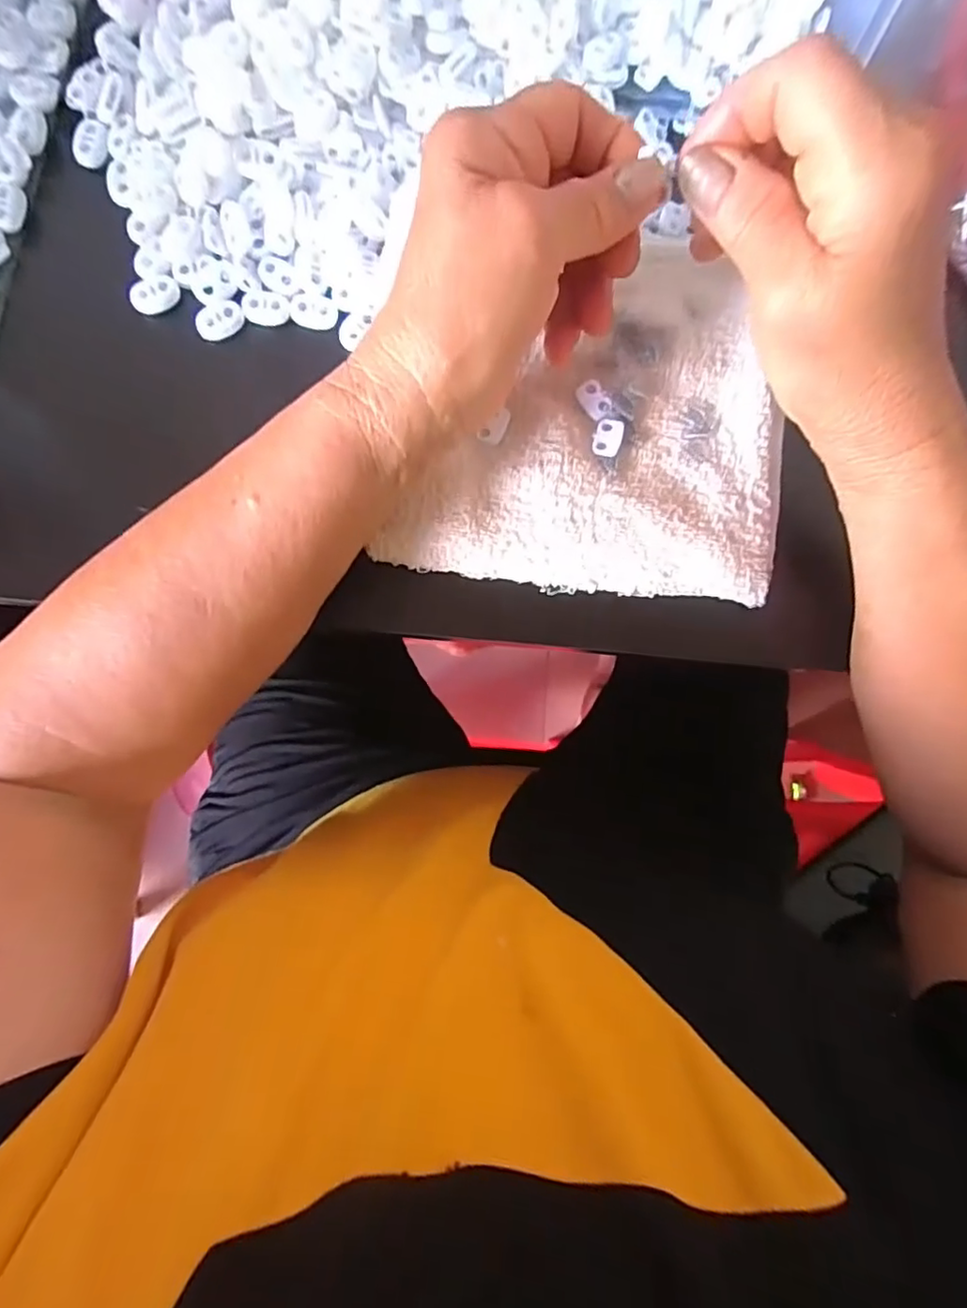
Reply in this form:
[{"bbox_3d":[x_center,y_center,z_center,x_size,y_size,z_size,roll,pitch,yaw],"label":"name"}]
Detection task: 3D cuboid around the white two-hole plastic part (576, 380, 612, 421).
[{"bbox_3d":[0.052,-0.119,0.283,0.012,0.004,0.020,-31,87,-5],"label":"white two-hole plastic part"}]

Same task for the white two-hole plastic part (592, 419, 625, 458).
[{"bbox_3d":[0.058,-0.100,0.280,0.013,0.004,0.019,15,85,-2],"label":"white two-hole plastic part"}]

